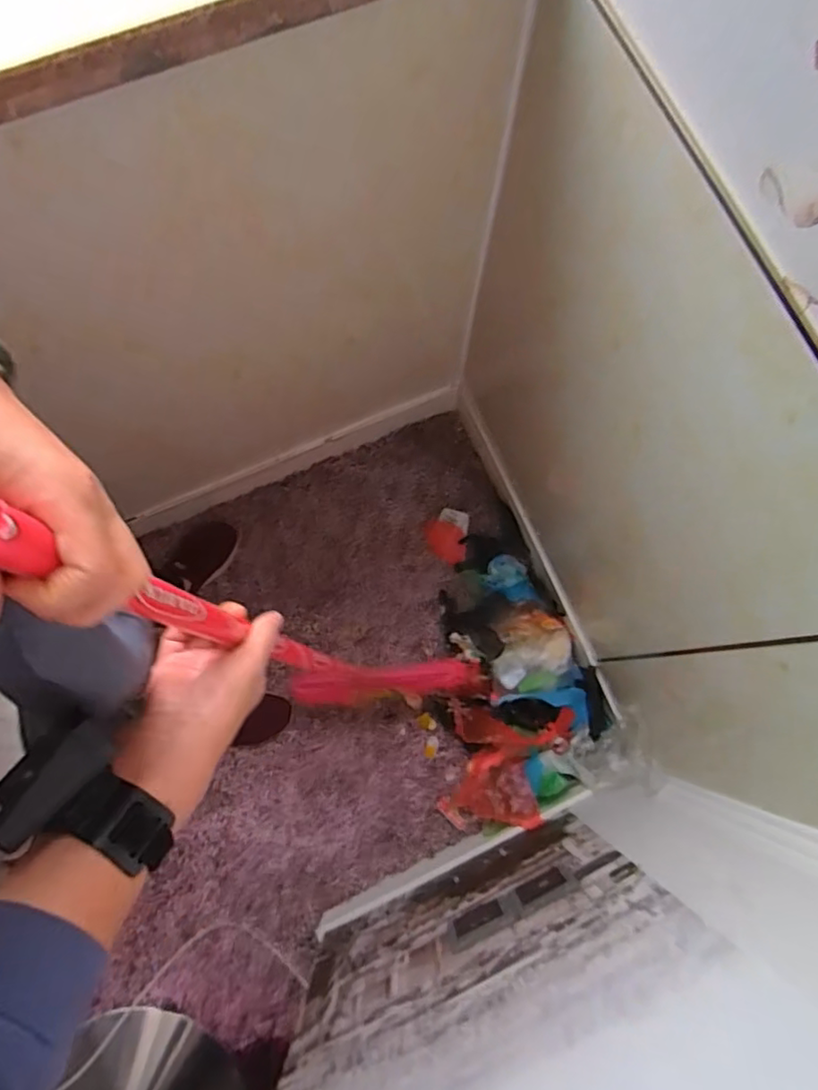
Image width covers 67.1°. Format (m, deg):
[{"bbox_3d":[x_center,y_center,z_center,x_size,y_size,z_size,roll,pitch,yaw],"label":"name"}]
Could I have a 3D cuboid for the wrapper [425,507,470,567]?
[{"bbox_3d":[0.076,-0.020,1.262,0.085,0.024,0.112,9,78,1],"label":"wrapper"}]

